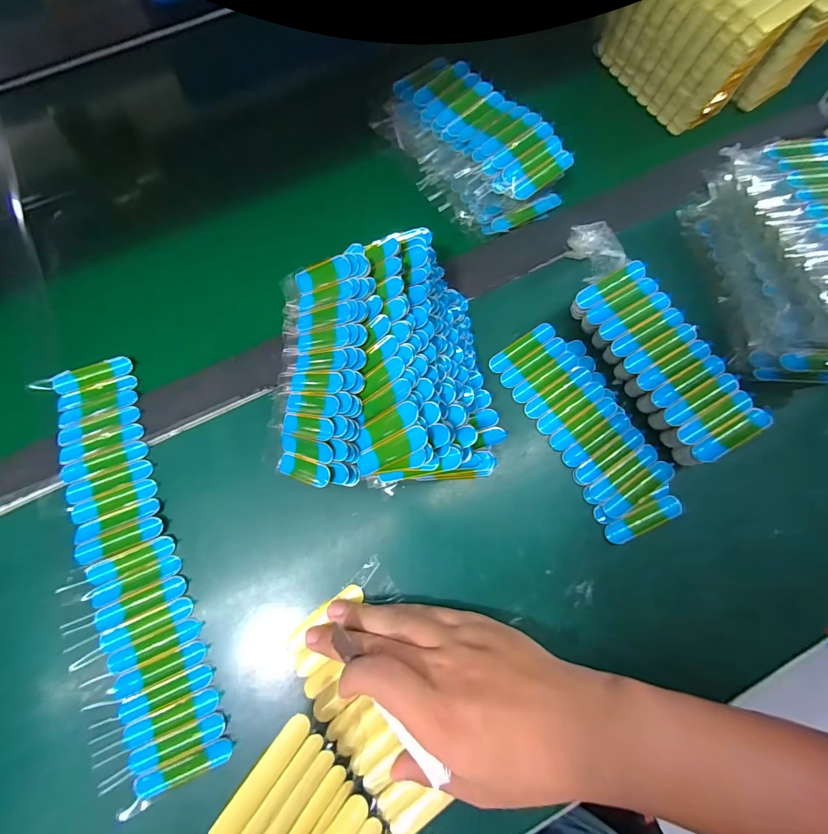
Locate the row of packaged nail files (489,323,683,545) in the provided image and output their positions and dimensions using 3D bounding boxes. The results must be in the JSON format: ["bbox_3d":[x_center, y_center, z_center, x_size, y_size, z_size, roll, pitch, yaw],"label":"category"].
[{"bbox_3d":[0.137,0.006,0.310,0.071,0.008,0.173,-30,77,-7],"label":"row of packaged nail files"}]

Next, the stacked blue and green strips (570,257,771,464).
[{"bbox_3d":[0.189,-0.042,0.306,0.066,0.029,0.153,-28,77,-7],"label":"stacked blue and green strips"}]

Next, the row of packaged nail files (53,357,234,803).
[{"bbox_3d":[-0.209,0.096,0.287,0.065,0.009,0.306,-23,76,-6],"label":"row of packaged nail files"}]

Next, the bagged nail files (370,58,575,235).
[{"bbox_3d":[0.049,-0.252,0.362,0.104,0.044,0.185,-39,78,-9],"label":"bagged nail files"}]

